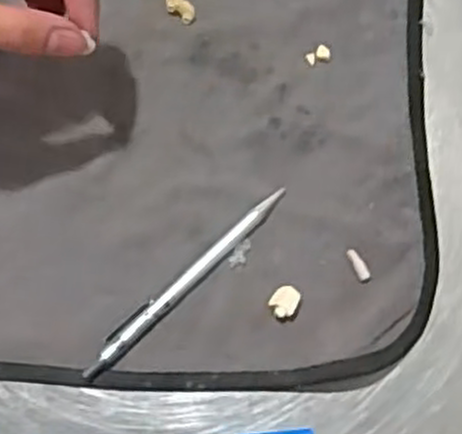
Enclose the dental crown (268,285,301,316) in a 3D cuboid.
[{"bbox_3d":[0.027,0.043,0.399,0.013,0.010,0.016,31,79,8],"label":"dental crown"}]

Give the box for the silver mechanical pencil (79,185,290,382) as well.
[{"bbox_3d":[-0.024,0.032,0.402,0.134,0.007,0.010,-42,79,-8],"label":"silver mechanical pencil"}]

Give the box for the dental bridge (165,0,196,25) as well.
[{"bbox_3d":[-0.028,-0.115,0.437,0.011,0.006,0.021,-44,79,-9],"label":"dental bridge"}]

